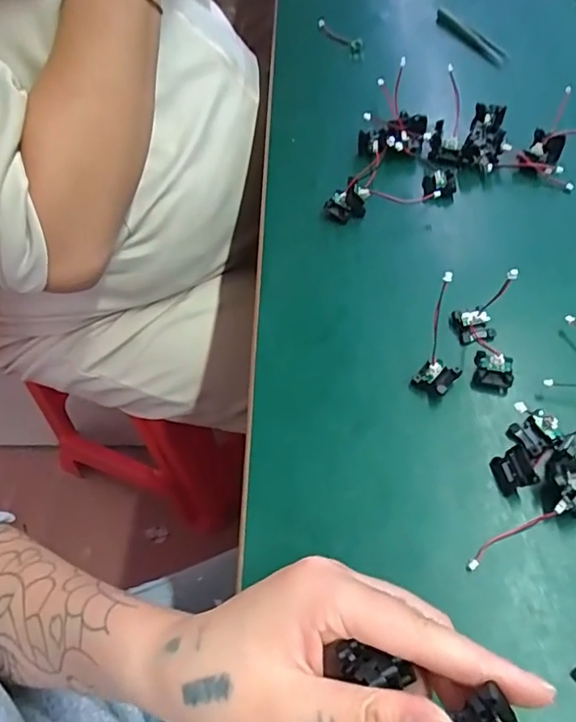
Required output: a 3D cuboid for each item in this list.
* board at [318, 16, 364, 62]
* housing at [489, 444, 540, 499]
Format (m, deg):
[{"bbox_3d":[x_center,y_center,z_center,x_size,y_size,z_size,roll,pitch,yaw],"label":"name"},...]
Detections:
[{"bbox_3d":[0.051,-0.322,0.537,0.021,0.012,0.077,-27,60,-13],"label":"board"},{"bbox_3d":[0.117,0.057,0.282,0.010,0.024,0.020,2,56,-25],"label":"housing"}]

